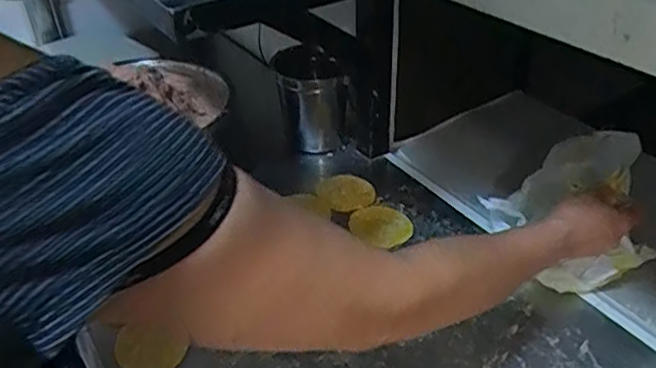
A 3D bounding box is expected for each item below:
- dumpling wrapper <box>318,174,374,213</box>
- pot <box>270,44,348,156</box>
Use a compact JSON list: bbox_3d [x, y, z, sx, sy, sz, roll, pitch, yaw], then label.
[{"bbox_3d":[0.025,0.012,0.851,0.095,0.007,0.094,-7,33,-31],"label":"dumpling wrapper"},{"bbox_3d":[-0.024,-0.125,0.917,0.094,0.156,0.096,-3,34,2],"label":"pot"}]

